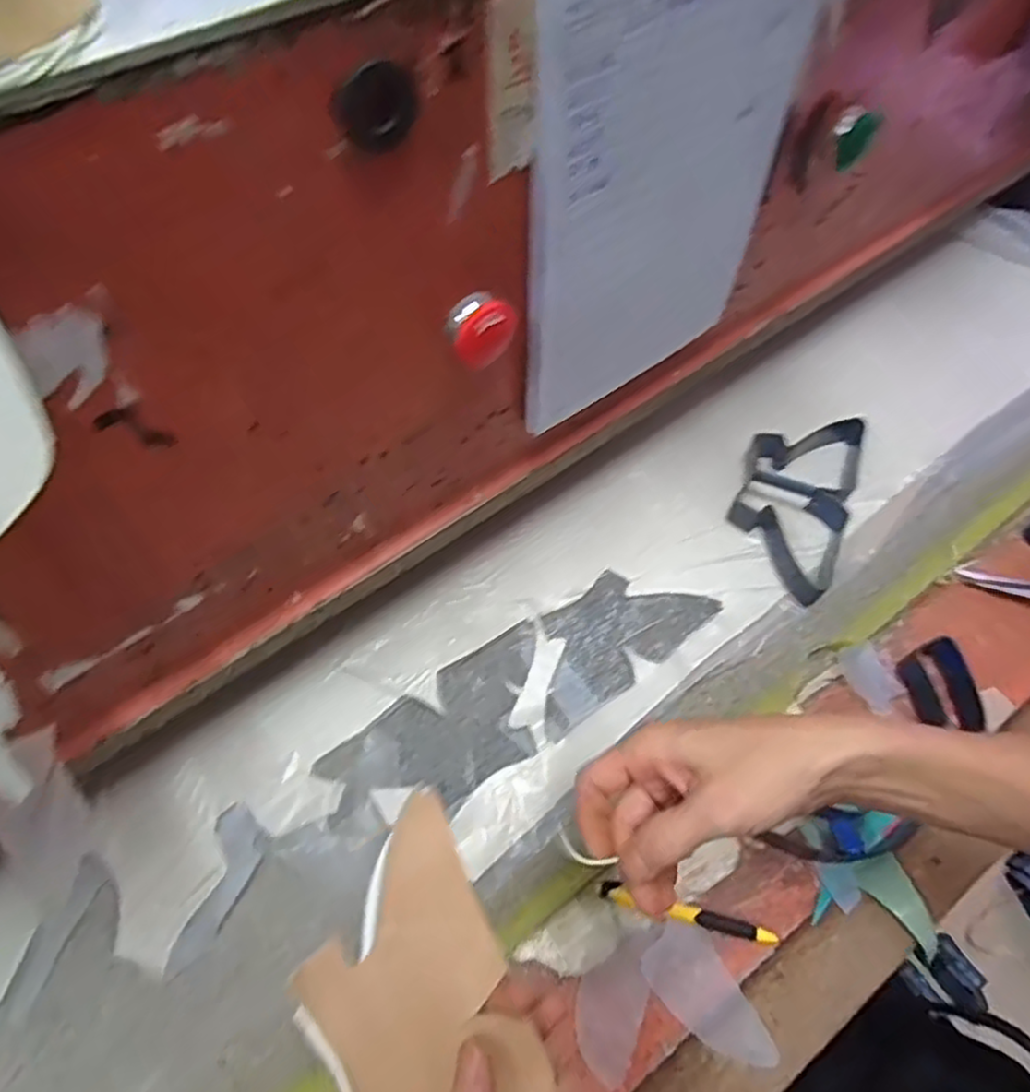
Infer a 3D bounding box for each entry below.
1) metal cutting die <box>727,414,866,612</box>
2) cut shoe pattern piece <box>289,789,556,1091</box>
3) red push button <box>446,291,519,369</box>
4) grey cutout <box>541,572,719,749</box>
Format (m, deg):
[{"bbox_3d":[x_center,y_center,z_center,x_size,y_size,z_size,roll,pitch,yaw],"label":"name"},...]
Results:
[{"bbox_3d":[0.252,-0.046,0.622,0.095,0.033,0.186,19,61,10],"label":"metal cutting die"},{"bbox_3d":[-0.040,0.228,0.317,0.091,0.026,0.190,-23,62,-14],"label":"cut shoe pattern piece"},{"bbox_3d":[-0.019,-0.120,0.378,0.038,0.029,0.024,-38,67,-21],"label":"red push button"},{"bbox_3d":[0.079,0.073,0.568,0.169,0.012,0.084,-34,69,-16],"label":"grey cutout"}]

